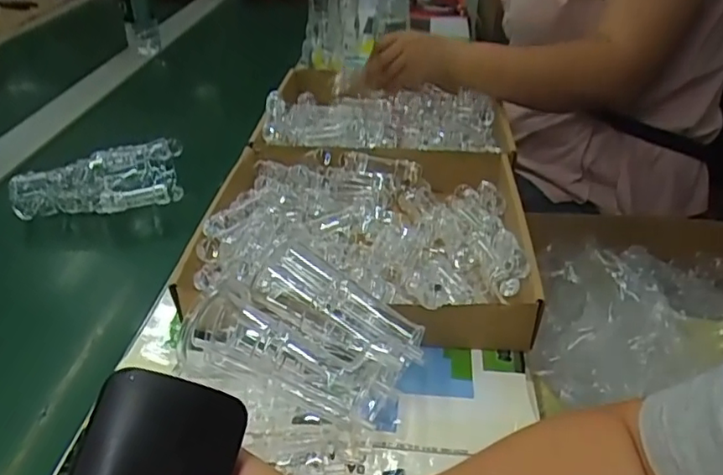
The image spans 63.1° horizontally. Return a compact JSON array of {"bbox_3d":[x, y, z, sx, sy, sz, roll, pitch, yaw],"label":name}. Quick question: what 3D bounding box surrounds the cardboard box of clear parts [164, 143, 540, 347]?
[{"bbox_3d":[0.006,-0.011,0.604,0.308,0.065,0.288,3,34,6],"label":"cardboard box of clear parts"}]

